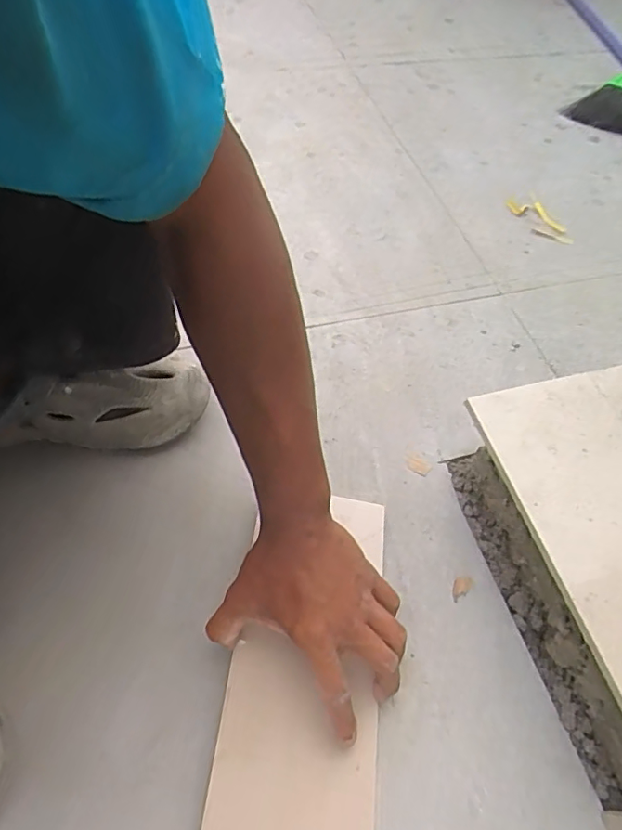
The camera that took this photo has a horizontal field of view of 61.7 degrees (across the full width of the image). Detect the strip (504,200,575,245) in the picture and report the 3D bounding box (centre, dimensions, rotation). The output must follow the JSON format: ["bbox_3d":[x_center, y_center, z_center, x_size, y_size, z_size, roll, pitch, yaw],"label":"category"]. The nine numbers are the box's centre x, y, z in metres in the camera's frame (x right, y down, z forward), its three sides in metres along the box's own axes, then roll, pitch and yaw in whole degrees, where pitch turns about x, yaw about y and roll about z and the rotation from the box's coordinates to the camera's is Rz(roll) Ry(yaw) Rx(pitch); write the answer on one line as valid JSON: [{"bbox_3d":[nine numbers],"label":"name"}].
[{"bbox_3d":[0.336,-0.287,0.770,0.045,0.012,0.120,-21,61,-18],"label":"strip"}]

